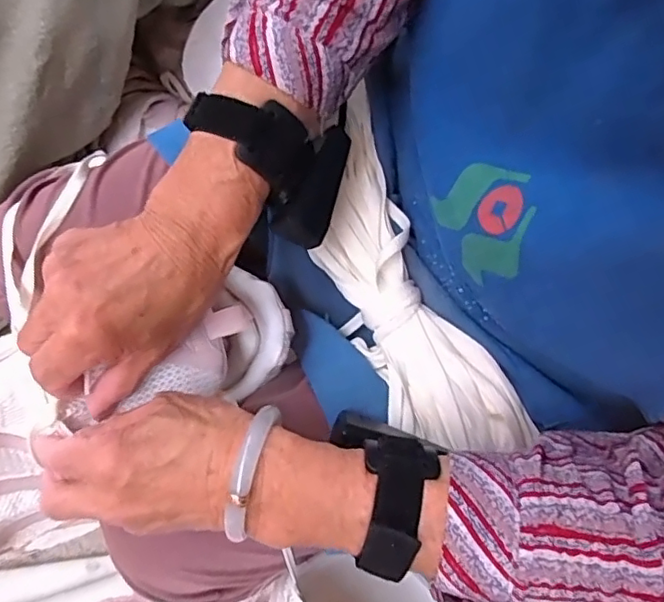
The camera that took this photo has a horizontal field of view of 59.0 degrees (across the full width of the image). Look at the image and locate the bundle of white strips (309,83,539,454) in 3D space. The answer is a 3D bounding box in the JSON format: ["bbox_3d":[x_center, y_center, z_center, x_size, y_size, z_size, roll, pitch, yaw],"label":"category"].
[{"bbox_3d":[0.038,-0.007,0.390,0.085,0.032,0.261,-24,81,-12],"label":"bundle of white strips"}]

